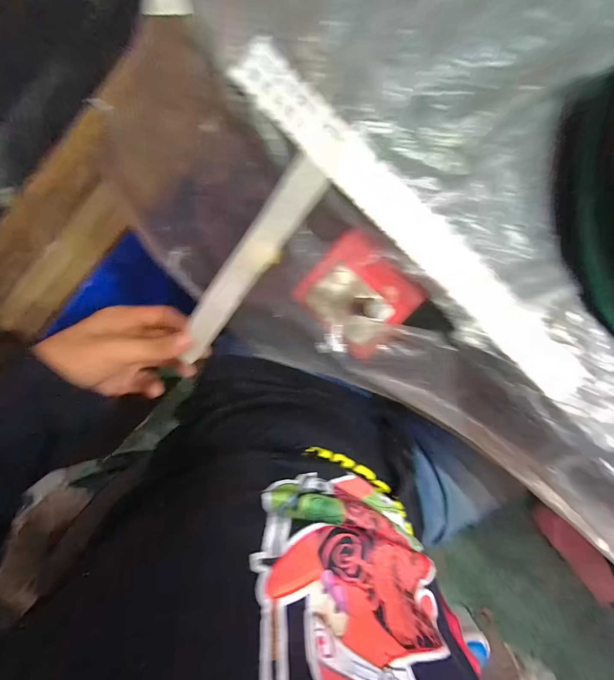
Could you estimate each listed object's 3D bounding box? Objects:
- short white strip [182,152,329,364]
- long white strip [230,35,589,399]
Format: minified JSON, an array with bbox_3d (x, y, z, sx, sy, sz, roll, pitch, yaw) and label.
[{"bbox_3d":[-0.050,-0.054,0.256,0.029,0.008,0.183,39,115,-8],"label":"short white strip"},{"bbox_3d":[0.081,-0.071,0.228,0.320,0.007,0.030,42,99,-7],"label":"long white strip"}]

